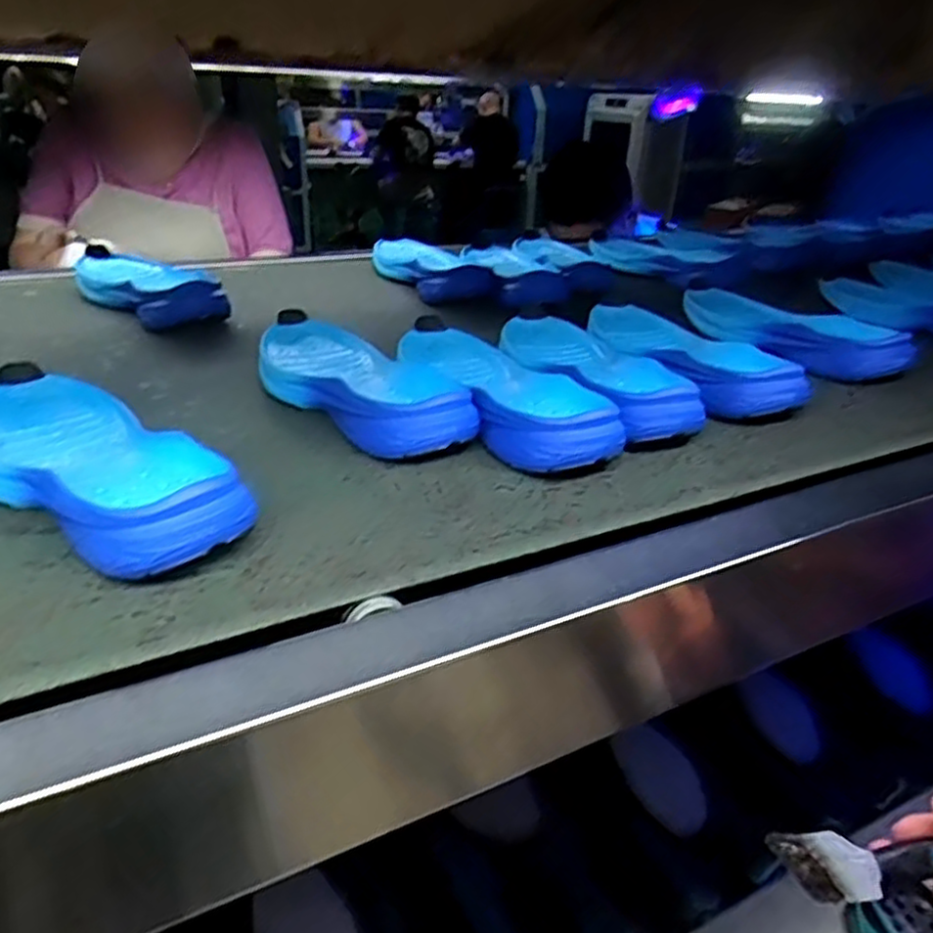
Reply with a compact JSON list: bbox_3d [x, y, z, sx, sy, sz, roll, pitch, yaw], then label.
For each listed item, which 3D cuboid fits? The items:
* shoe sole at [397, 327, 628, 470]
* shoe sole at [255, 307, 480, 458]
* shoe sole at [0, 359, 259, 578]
[{"bbox_3d":[0.021,-0.062,0.557,0.098,0.038,0.267,-11,31,-25],"label":"shoe sole"},{"bbox_3d":[-0.084,-0.068,0.557,0.096,0.039,0.260,-18,34,-35],"label":"shoe sole"},{"bbox_3d":[-0.219,-0.003,0.422,0.097,0.036,0.256,-22,37,-40],"label":"shoe sole"}]

